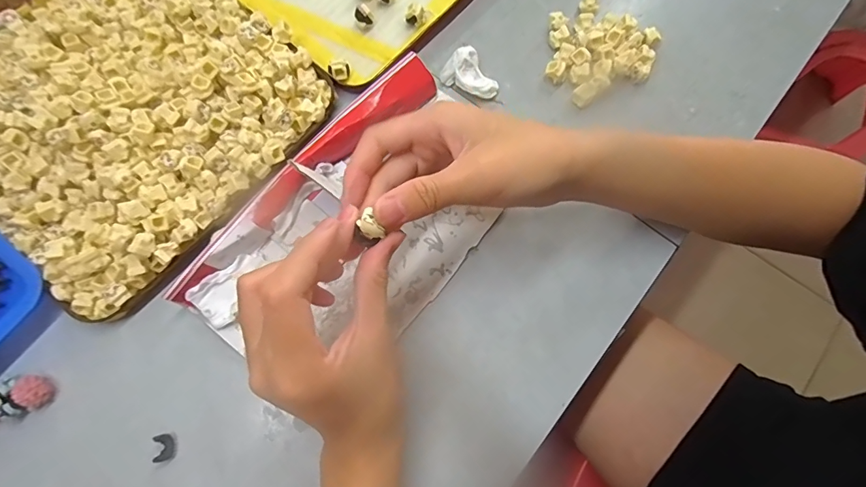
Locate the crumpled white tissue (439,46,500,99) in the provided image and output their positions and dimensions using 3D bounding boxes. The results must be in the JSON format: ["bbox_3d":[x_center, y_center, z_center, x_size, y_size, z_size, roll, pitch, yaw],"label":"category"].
[{"bbox_3d":[0.029,-0.128,0.336,0.043,0.023,0.025,37,78,7],"label":"crumpled white tissue"}]

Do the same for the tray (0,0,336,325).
[{"bbox_3d":[-0.227,-0.103,0.318,0.236,0.034,0.231,40,79,8],"label":"tray"}]

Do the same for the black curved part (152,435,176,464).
[{"bbox_3d":[-0.168,0.128,0.273,0.010,0.006,0.015,-6,77,-3],"label":"black curved part"}]

